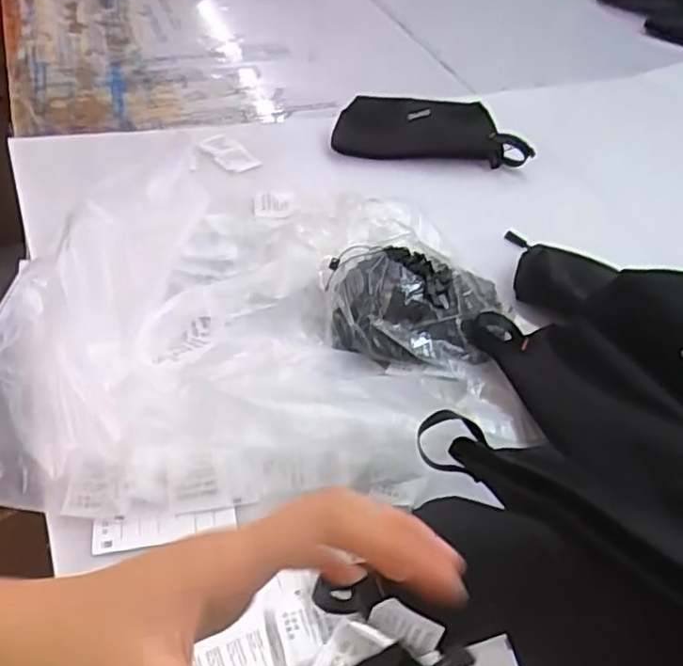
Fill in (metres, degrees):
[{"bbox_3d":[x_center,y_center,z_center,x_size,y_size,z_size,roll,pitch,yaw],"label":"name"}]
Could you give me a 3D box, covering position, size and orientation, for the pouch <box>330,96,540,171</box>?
[{"bbox_3d":[0.103,-0.229,0.777,0.222,0.044,0.072,1,45,-3],"label":"pouch"}]

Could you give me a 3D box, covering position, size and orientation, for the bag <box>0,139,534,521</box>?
[{"bbox_3d":[-0.064,-0.016,0.520,0.383,0.075,0.298,-1,45,-5],"label":"bag"}]

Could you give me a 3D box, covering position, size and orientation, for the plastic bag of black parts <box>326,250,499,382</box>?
[{"bbox_3d":[0.059,-0.026,0.543,0.143,0.045,0.122,7,45,2],"label":"plastic bag of black parts"}]

